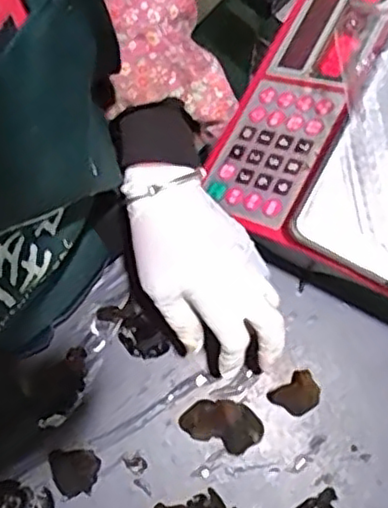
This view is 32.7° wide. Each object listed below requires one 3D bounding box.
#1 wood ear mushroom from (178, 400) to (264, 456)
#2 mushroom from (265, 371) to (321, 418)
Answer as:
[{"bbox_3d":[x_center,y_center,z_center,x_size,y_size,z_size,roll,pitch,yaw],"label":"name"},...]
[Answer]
[{"bbox_3d":[0.022,0.132,0.515,0.061,0.014,0.036,22,78,5],"label":"wood ear mushroom"},{"bbox_3d":[0.080,0.111,0.517,0.034,0.026,0.029,-38,80,-8],"label":"mushroom"}]

